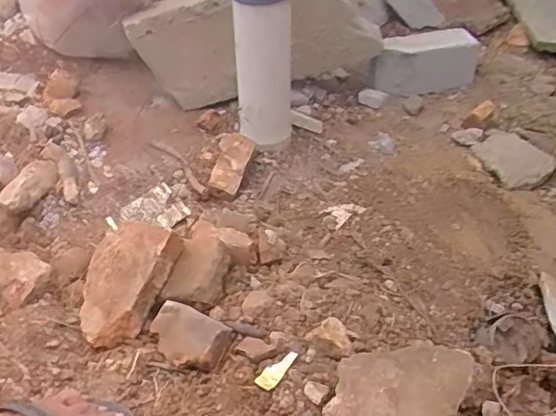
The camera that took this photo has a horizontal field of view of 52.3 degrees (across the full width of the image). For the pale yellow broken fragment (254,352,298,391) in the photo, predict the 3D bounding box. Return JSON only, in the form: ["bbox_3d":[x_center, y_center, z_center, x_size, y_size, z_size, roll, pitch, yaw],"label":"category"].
[{"bbox_3d":[0.000,0.176,0.614,0.052,0.004,0.021,-40,55,-10],"label":"pale yellow broken fragment"}]

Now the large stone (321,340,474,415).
[{"bbox_3d":[0.113,0.192,0.572,0.155,0.066,0.090,-16,47,-17],"label":"large stone"}]

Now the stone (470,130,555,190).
[{"bbox_3d":[0.385,-0.085,0.944,0.106,0.025,0.128,-21,48,-22],"label":"stone"}]

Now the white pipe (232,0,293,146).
[{"bbox_3d":[-0.024,-0.236,0.914,0.093,0.298,0.088,1,44,0],"label":"white pipe"}]

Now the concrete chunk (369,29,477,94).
[{"bbox_3d":[0.288,-0.288,1.118,0.208,0.112,0.059,-9,45,-10],"label":"concrete chunk"}]

